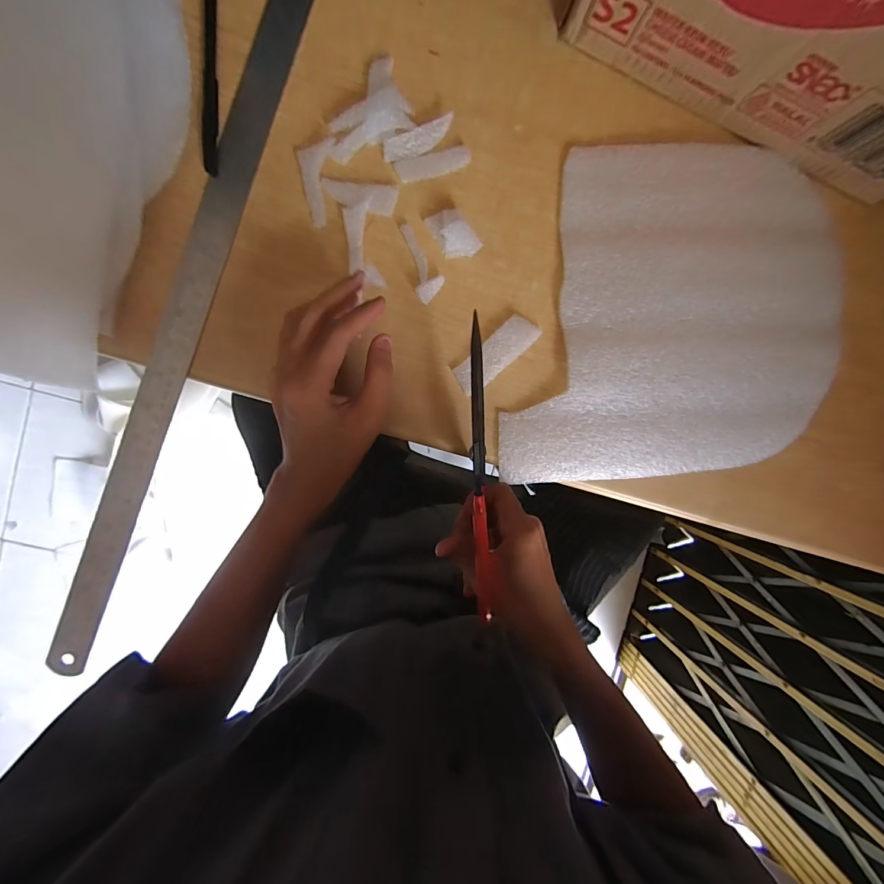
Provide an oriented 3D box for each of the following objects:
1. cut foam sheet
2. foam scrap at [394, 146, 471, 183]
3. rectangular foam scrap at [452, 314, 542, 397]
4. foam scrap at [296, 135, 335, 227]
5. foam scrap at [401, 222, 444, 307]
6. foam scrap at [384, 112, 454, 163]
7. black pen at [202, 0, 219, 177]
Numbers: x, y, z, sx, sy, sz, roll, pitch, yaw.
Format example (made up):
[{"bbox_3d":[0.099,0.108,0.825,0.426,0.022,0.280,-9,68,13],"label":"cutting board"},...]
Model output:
[{"bbox_3d":[0.192,-0.103,0.315,0.290,0.015,0.261,-4,96,-5],"label":"cut foam sheet"},{"bbox_3d":[-0.006,-0.214,0.293,0.057,0.004,0.016,-18,97,-3],"label":"foam scrap"},{"bbox_3d":[0.044,-0.072,0.313,0.076,0.005,0.027,-42,98,0],"label":"rectangular foam scrap"},{"bbox_3d":[-0.096,-0.194,0.287,0.025,0.005,0.059,5,95,-6],"label":"foam scrap"},{"bbox_3d":[-0.015,-0.142,0.300,0.022,0.008,0.062,-15,97,-3],"label":"foam scrap"},{"bbox_3d":[-0.017,-0.228,0.288,0.055,0.004,0.016,-19,115,1],"label":"foam scrap"},{"bbox_3d":[-0.168,-0.274,0.276,0.009,0.004,0.148,3,95,-5],"label":"black pen"}]

